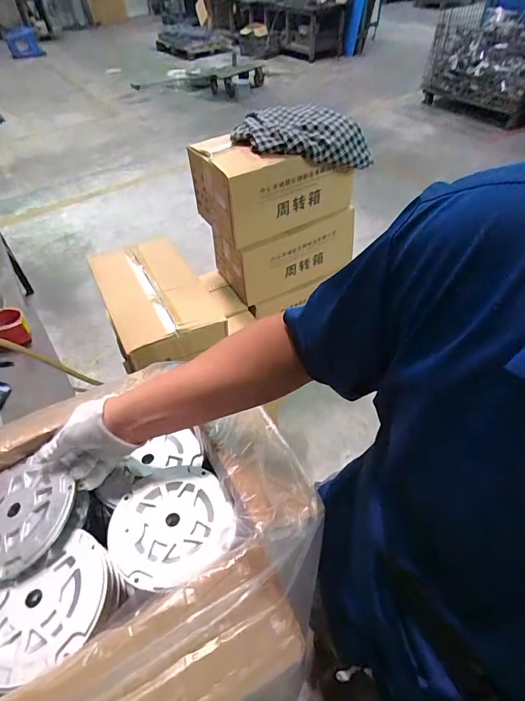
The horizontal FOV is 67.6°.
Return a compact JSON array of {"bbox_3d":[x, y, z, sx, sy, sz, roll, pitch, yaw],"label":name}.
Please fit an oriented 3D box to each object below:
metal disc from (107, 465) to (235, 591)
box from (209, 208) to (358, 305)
[{"bbox_3d":[-0.103,0.193,0.444,0.131,0.015,0.126,-1,48,1],"label":"metal disc"},{"bbox_3d":[0.069,-0.366,1.350,0.445,0.226,0.235,-21,50,-16],"label":"box"}]

